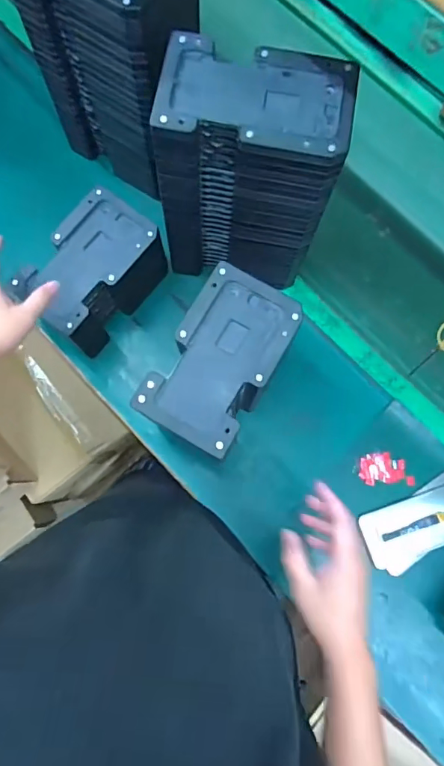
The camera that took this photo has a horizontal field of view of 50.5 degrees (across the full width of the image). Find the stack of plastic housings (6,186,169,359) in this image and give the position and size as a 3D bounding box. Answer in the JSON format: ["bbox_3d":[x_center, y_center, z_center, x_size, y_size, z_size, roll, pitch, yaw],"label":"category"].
[{"bbox_3d":[-0.176,-0.158,0.672,0.112,0.113,0.179,38,82,7],"label":"stack of plastic housings"}]

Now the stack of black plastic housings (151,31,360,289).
[{"bbox_3d":[0.031,-0.245,0.572,0.185,0.255,0.127,8,79,2],"label":"stack of black plastic housings"}]

